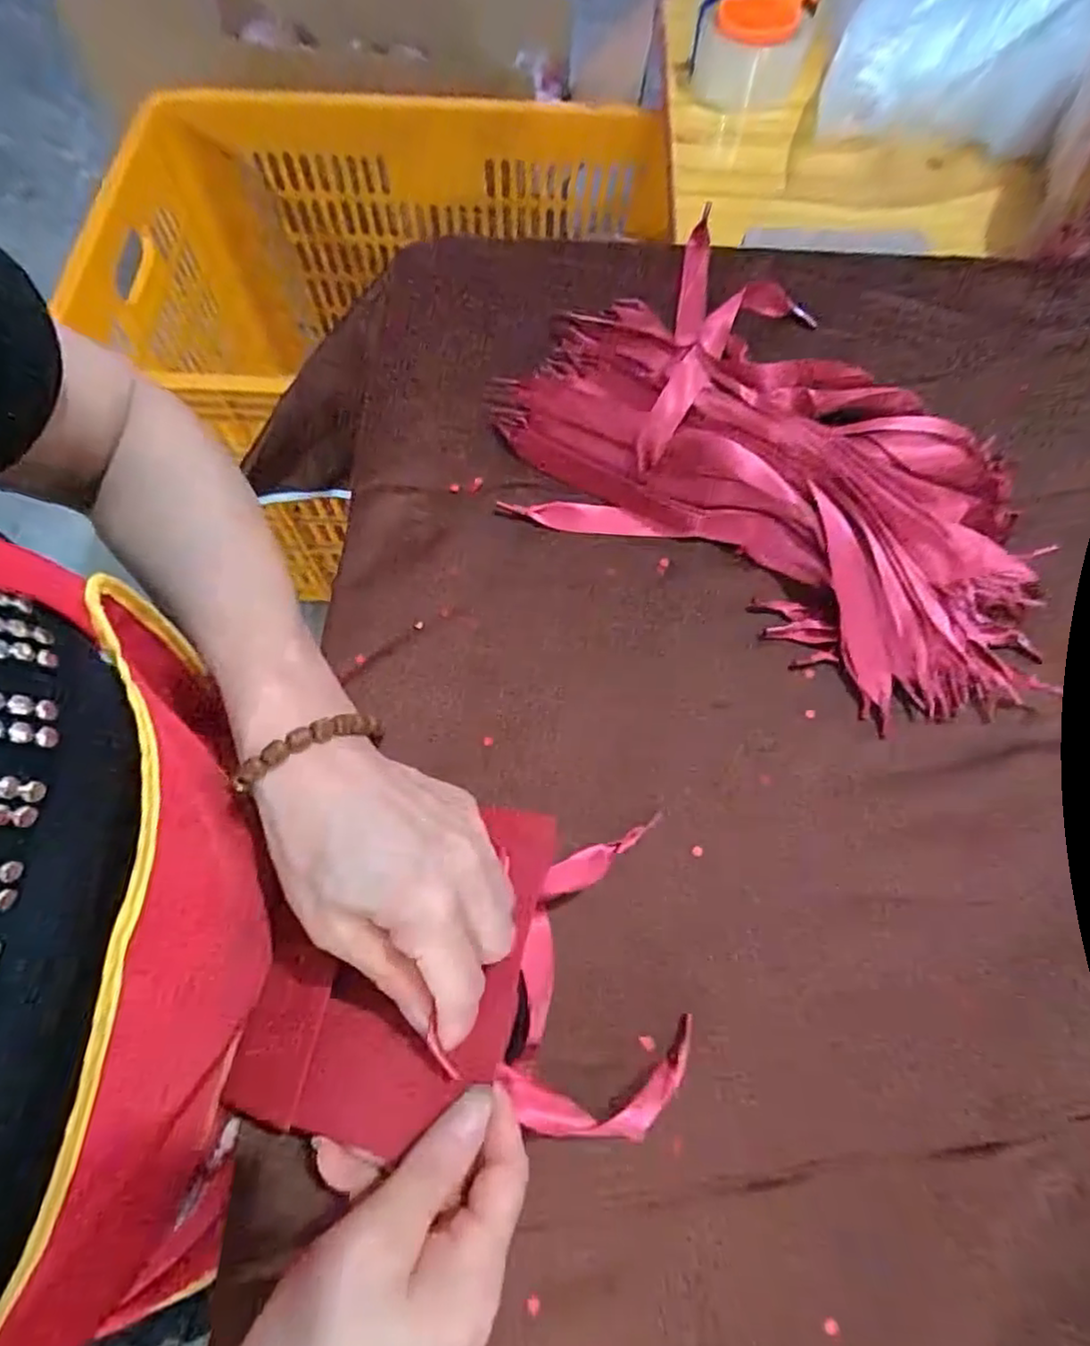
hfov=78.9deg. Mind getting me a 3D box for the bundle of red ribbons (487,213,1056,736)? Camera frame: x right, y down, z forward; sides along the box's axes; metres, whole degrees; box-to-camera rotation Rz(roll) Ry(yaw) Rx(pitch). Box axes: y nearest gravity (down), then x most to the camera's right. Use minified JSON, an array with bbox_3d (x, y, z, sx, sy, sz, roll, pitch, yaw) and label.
[{"bbox_3d":[0.150,-0.133,0.406,0.343,0.045,0.235,32,69,11],"label":"bundle of red ribbons"}]

